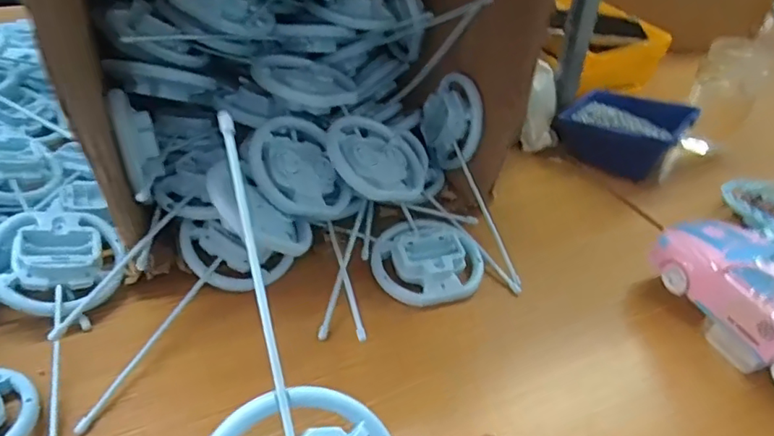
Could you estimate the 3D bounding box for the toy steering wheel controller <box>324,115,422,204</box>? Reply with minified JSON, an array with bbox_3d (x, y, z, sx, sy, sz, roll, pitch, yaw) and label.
[{"bbox_3d":[-0.013,-0.056,0.539,0.101,0.026,0.096,29,40,-15],"label":"toy steering wheel controller"}]

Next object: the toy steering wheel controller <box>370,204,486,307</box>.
[{"bbox_3d":[0.040,0.036,0.525,0.103,0.028,0.101,3,39,-3],"label":"toy steering wheel controller"}]

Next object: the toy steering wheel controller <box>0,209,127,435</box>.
[{"bbox_3d":[-0.258,0.093,0.430,0.099,0.045,0.252,-10,54,-18],"label":"toy steering wheel controller"}]

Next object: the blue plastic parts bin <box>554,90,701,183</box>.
[{"bbox_3d":[0.296,-0.110,0.691,0.116,0.061,0.140,-29,49,-35],"label":"blue plastic parts bin"}]

